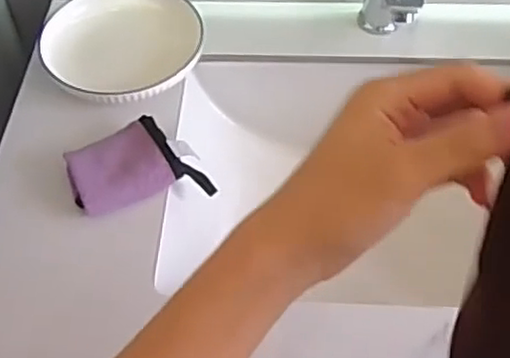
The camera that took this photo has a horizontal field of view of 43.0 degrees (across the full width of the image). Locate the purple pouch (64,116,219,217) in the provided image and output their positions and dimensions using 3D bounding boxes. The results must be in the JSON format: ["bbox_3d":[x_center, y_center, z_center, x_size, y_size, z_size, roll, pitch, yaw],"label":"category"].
[{"bbox_3d":[-0.114,-0.013,0.629,0.127,0.030,0.084,-15,66,-11],"label":"purple pouch"}]

